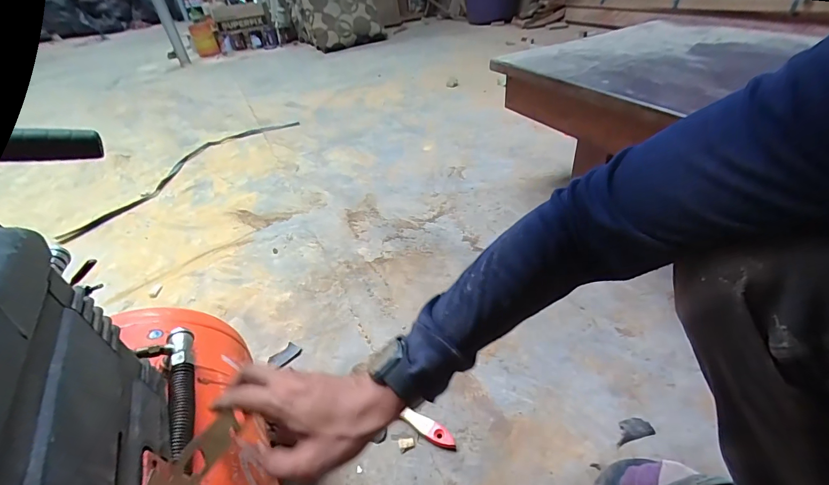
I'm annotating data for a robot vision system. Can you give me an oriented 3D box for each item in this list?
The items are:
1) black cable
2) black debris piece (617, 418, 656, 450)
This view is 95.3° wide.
[{"bbox_3d":[-0.842,-0.295,1.399,0.257,0.024,0.927,19,45,29],"label":"black cable"},{"bbox_3d":[0.306,0.265,0.535,0.063,0.004,0.029,-14,38,-9],"label":"black debris piece"}]

